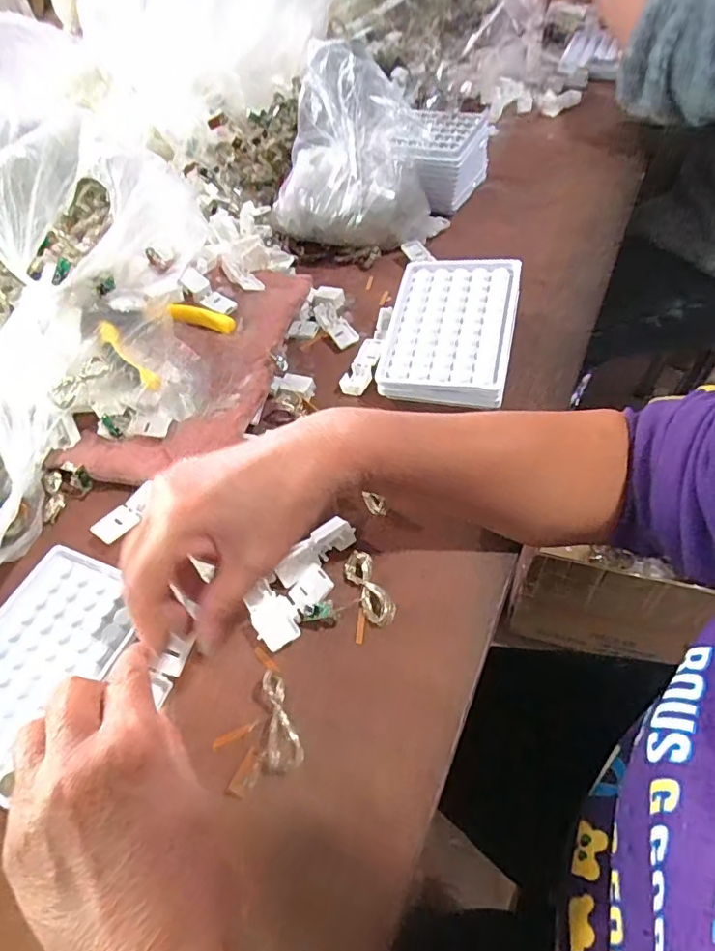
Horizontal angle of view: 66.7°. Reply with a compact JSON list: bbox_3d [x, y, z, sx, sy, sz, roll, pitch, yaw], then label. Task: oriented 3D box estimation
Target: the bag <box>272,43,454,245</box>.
[{"bbox_3d":[-0.007,-0.305,0.517,0.162,0.142,0.114,-11,54,-1],"label":"bag"}]

